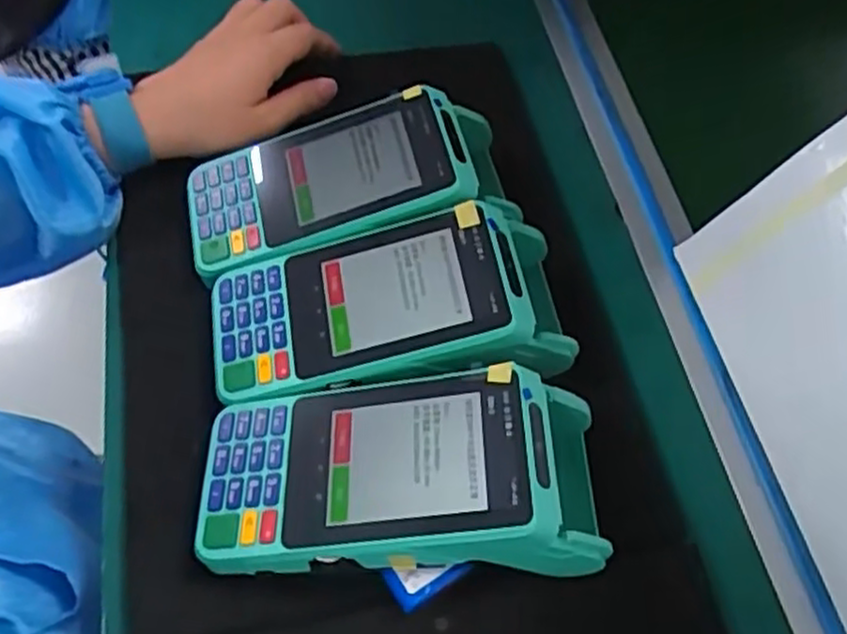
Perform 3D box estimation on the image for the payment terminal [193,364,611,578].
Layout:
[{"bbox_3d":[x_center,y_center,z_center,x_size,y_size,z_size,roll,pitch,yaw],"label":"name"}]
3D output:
[{"bbox_3d":[-0.010,0.068,0.321,0.165,0.059,0.083,0,59,-3],"label":"payment terminal"}]

